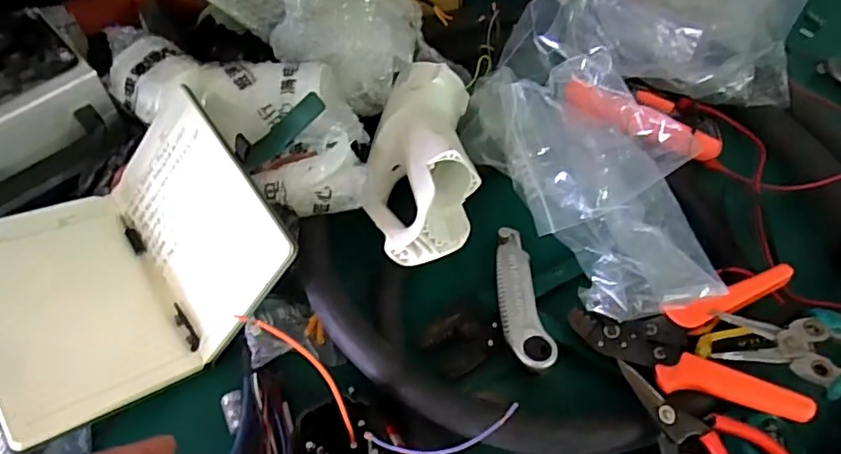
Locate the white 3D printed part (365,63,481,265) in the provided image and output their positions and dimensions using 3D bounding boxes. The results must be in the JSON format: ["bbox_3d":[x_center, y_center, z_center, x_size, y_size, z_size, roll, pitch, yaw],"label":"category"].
[{"bbox_3d":[0.001,-0.070,0.567,0.099,0.077,0.221,-1,59,-2],"label":"white 3D printed part"}]

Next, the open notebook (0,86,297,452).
[{"bbox_3d":[-0.255,0.026,0.497,0.246,0.089,0.211,-31,65,-19],"label":"open notebook"}]

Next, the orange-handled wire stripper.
[{"bbox_3d":[0.230,0.105,0.482,0.175,0.044,0.118,-6,59,-5],"label":"orange-handled wire stripper"}]

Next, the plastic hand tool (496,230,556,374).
[{"bbox_3d":[0.087,0.060,0.530,0.039,0.028,0.147,-6,59,-5],"label":"plastic hand tool"}]

